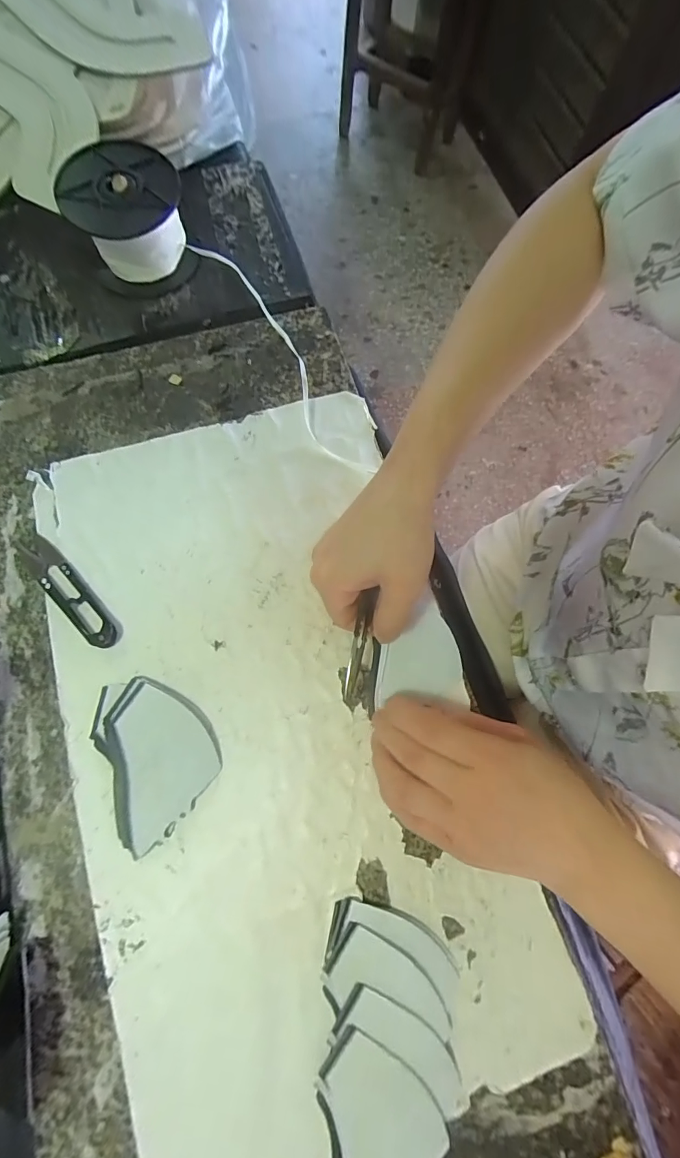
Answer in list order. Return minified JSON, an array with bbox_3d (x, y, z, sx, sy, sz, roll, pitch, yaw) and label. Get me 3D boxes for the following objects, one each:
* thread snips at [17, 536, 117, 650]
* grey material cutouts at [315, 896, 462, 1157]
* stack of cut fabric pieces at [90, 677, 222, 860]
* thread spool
[{"bbox_3d":[-0.189,0.007,0.313,0.100,0.007,0.023,44,76,9],"label":"thread snips"},{"bbox_3d":[0.026,0.265,0.242,0.072,0.011,0.151,5,74,-2],"label":"grey material cutouts"},{"bbox_3d":[-0.116,0.107,0.283,0.067,0.012,0.097,-25,77,-10],"label":"stack of cut fabric pieces"},{"bbox_3d":[-0.176,-0.304,0.383,0.090,0.058,0.094,1,74,-3],"label":"thread spool"}]

